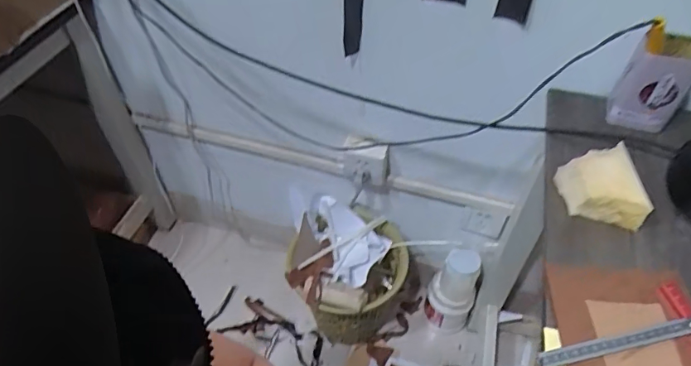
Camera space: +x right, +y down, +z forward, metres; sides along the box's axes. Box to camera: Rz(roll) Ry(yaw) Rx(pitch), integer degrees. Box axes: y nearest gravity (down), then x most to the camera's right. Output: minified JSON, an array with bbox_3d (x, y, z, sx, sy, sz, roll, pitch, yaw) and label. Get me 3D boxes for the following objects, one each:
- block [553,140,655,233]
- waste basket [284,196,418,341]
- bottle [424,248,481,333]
[{"bbox_3d":[0.293,0.004,0.551,0.076,0.051,0.093,0,50,1],"label":"block"},{"bbox_3d":[0.025,0.229,1.119,0.267,0.358,0.261,0,50,0],"label":"waste basket"},{"bbox_3d":[0.250,0.266,1.130,0.106,0.271,0.082,12,51,10],"label":"bottle"}]

